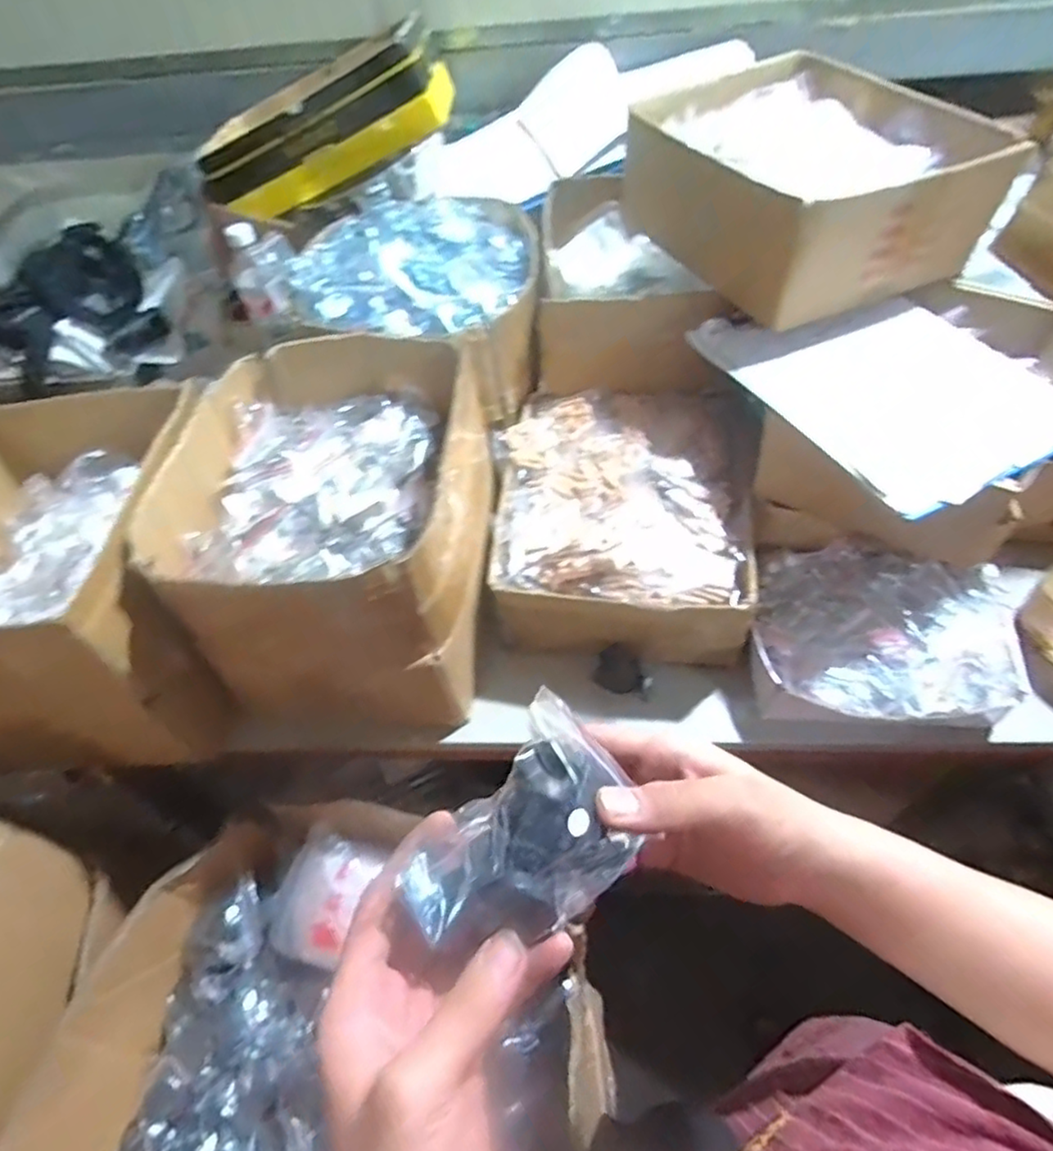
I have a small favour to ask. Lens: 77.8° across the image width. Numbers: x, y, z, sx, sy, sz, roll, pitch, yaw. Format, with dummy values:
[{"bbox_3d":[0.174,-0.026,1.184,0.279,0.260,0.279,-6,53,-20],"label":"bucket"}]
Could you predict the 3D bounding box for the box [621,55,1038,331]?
[{"bbox_3d":[0.292,-0.434,0.716,0.297,0.109,0.342,-19,53,-9],"label":"box"}]

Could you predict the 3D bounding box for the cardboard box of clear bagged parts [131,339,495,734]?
[{"bbox_3d":[-0.184,-0.051,0.686,0.283,0.221,0.337,0,52,6],"label":"cardboard box of clear bagged parts"}]

